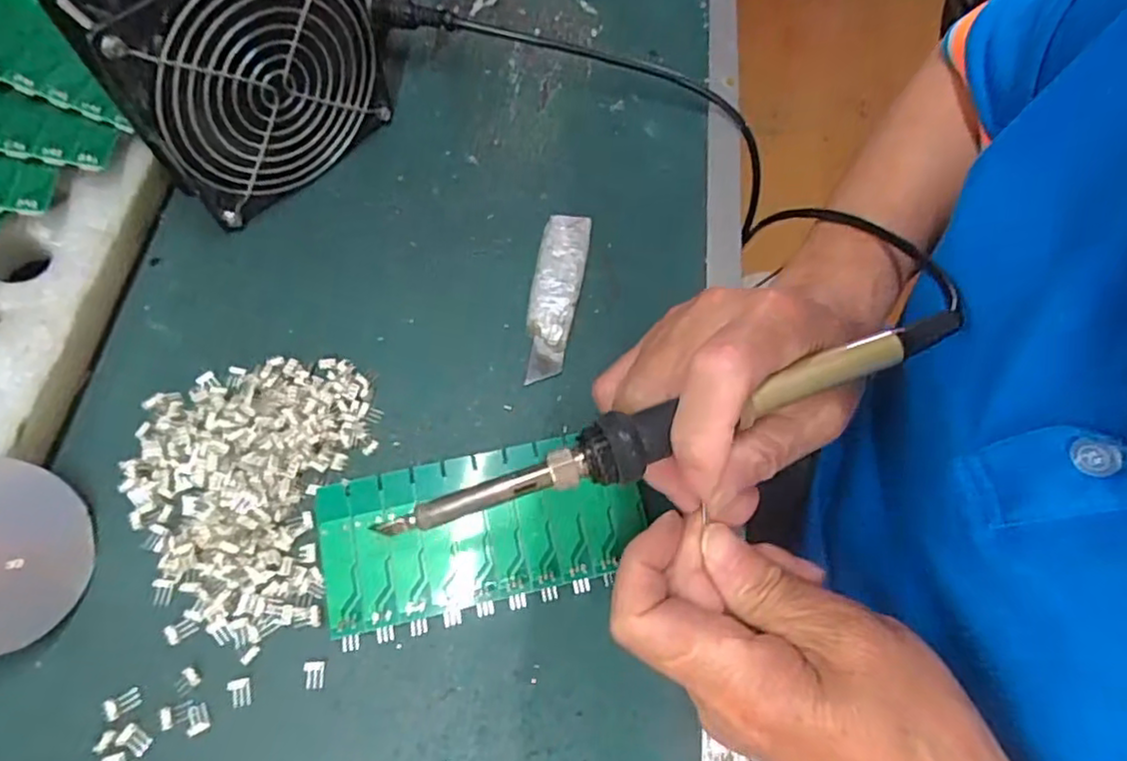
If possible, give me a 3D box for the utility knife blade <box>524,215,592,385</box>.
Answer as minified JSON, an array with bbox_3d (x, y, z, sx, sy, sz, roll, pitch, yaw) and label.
[{"bbox_3d":[-0.005,-0.045,0.330,0.025,0.004,0.095,10,72,5],"label":"utility knife blade"}]

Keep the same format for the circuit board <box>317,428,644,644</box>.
[{"bbox_3d":[-0.035,0.064,0.278,0.134,0.016,0.062,-11,67,-8],"label":"circuit board"}]

